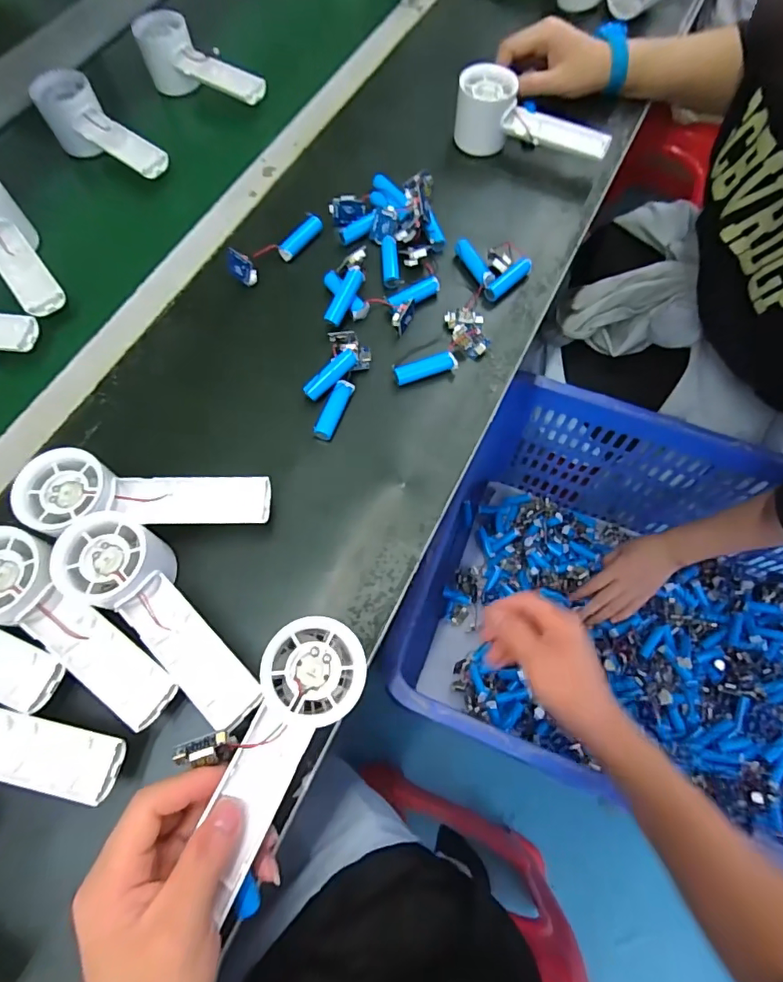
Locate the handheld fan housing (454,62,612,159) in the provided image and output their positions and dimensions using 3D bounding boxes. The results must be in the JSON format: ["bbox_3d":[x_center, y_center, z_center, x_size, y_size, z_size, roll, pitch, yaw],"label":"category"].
[{"bbox_3d":[0.140,-0.366,0.504,0.157,0.061,0.052,24,70,9],"label":"handheld fan housing"}]

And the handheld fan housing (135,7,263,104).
[{"bbox_3d":[-0.212,-0.476,0.559,0.162,0.062,0.061,27,71,10],"label":"handheld fan housing"}]

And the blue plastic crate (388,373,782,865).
[{"bbox_3d":[0.347,0.163,0.647,0.588,0.297,0.411,25,70,9],"label":"blue plastic crate"}]

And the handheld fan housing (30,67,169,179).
[{"bbox_3d":[-0.298,-0.370,0.512,0.154,0.052,0.055,40,73,14],"label":"handheld fan housing"}]

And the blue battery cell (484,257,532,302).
[{"bbox_3d":[0.107,-0.193,0.453,0.052,0.015,0.012,-38,74,-15],"label":"blue battery cell"}]

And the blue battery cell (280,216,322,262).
[{"bbox_3d":[-0.087,-0.242,0.475,0.015,0.018,0.053,33,71,11],"label":"blue battery cell"}]

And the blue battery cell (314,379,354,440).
[{"bbox_3d":[-0.046,-0.066,0.401,0.014,0.015,0.049,22,69,8],"label":"blue battery cell"}]

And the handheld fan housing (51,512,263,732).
[{"bbox_3d":[-0.149,0.083,0.325,0.059,0.052,0.160,-41,88,-17],"label":"handheld fan housing"}]

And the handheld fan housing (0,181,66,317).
[{"bbox_3d":[-0.345,-0.220,0.445,0.058,0.047,0.162,-36,73,-14],"label":"handheld fan housing"}]

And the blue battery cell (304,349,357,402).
[{"bbox_3d":[-0.049,-0.095,0.406,0.050,0.011,0.014,-42,70,4],"label":"blue battery cell"}]

